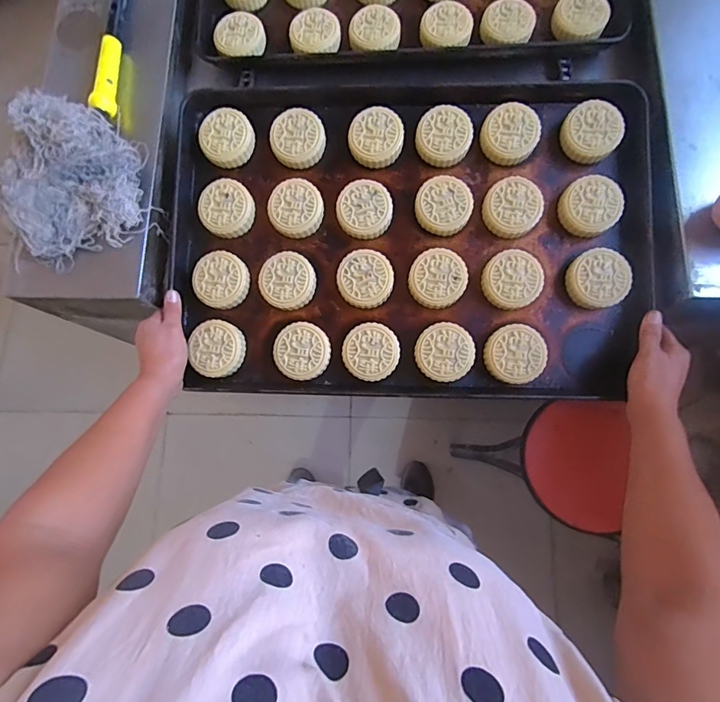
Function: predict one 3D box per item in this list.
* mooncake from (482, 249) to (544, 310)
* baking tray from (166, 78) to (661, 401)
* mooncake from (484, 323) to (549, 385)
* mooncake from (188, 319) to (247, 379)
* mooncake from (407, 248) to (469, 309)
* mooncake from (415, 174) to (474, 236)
[{"bbox_3d":[0.189,-0.089,0.536,0.070,0.022,0.070,0,77,1],"label":"mooncake"},{"bbox_3d":[0.057,-0.144,0.552,0.585,0.033,0.396,1,86,3],"label":"baking tray"},{"bbox_3d":[0.191,0.004,0.525,0.069,0.020,0.070,0,77,1],"label":"mooncake"},{"bbox_3d":[-0.180,-0.002,0.549,0.065,0.024,0.069,-7,77,0],"label":"mooncake"},{"bbox_3d":[0.098,-0.092,0.540,0.069,0.021,0.070,0,77,1],"label":"mooncake"},{"bbox_3d":[0.107,-0.186,0.549,0.069,0.024,0.065,23,79,6],"label":"mooncake"}]

